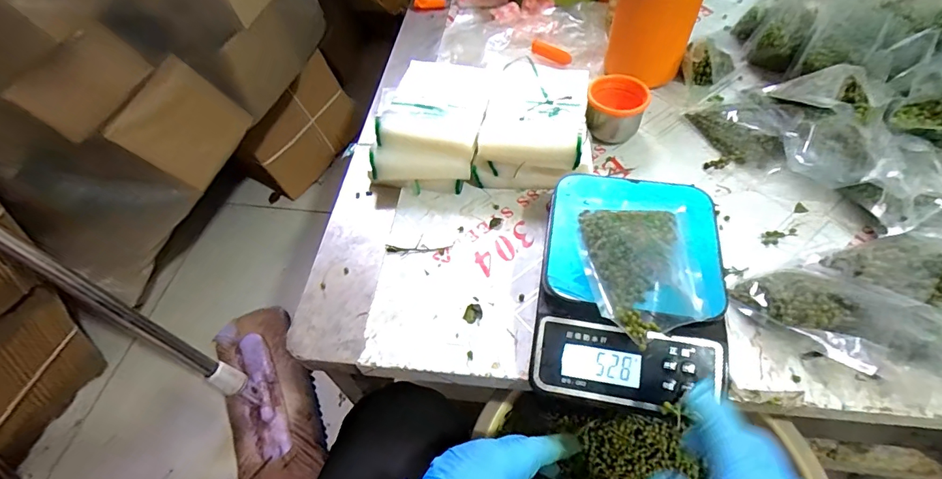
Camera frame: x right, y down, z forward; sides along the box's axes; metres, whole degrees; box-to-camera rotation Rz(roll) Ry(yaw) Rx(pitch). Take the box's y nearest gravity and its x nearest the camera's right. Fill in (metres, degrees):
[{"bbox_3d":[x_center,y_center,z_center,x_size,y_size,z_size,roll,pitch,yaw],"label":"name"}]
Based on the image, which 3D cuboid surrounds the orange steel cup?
[{"bbox_3d":[0.171,-0.154,0.535,0.067,0.052,0.058,7,55,8],"label":"orange steel cup"}]

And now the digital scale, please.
[{"bbox_3d":[0.138,0.039,0.401,0.147,0.056,0.207,8,55,9],"label":"digital scale"}]

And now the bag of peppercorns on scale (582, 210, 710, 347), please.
[{"bbox_3d":[0.136,0.020,0.369,0.086,0.028,0.123,6,54,7],"label":"bag of peppercorns on scale"}]

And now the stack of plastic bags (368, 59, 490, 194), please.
[{"bbox_3d":[-0.044,-0.137,0.534,0.126,0.069,0.171,2,54,4],"label":"stack of plastic bags"}]

